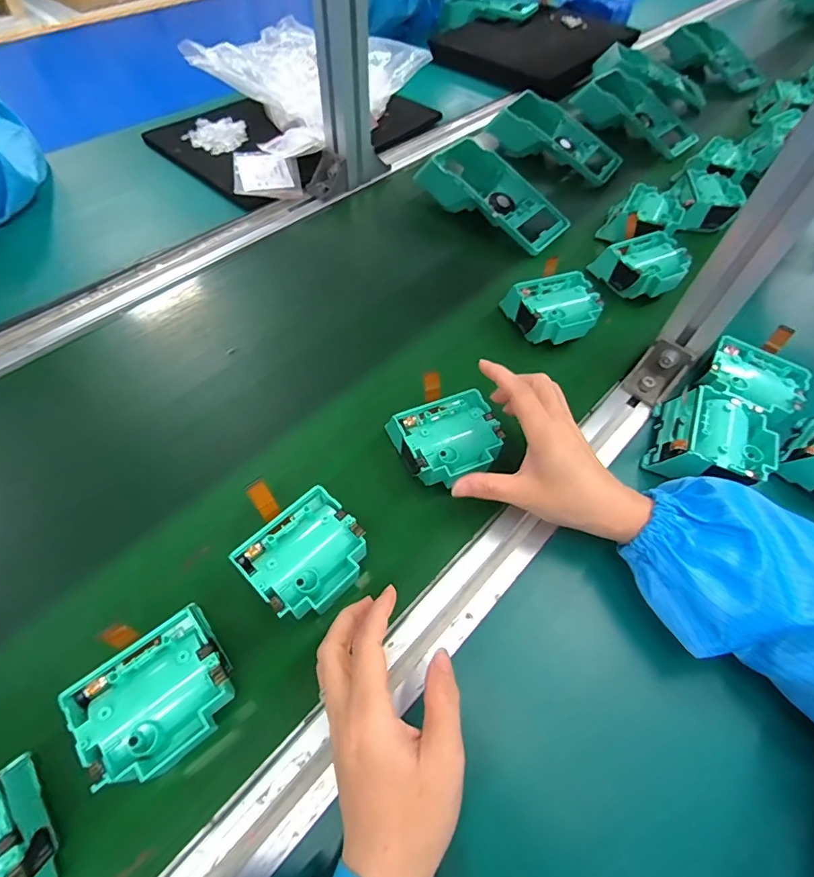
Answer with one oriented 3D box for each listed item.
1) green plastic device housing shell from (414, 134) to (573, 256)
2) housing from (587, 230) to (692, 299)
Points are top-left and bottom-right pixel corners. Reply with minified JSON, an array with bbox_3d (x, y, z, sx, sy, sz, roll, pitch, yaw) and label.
[{"bbox_3d":[0.099,-0.296,0.567,0.196,0.053,0.088,39,54,11],"label":"green plastic device housing shell"},{"bbox_3d":[0.253,-0.182,0.500,0.072,0.038,0.070,-19,60,-14],"label":"housing"}]

